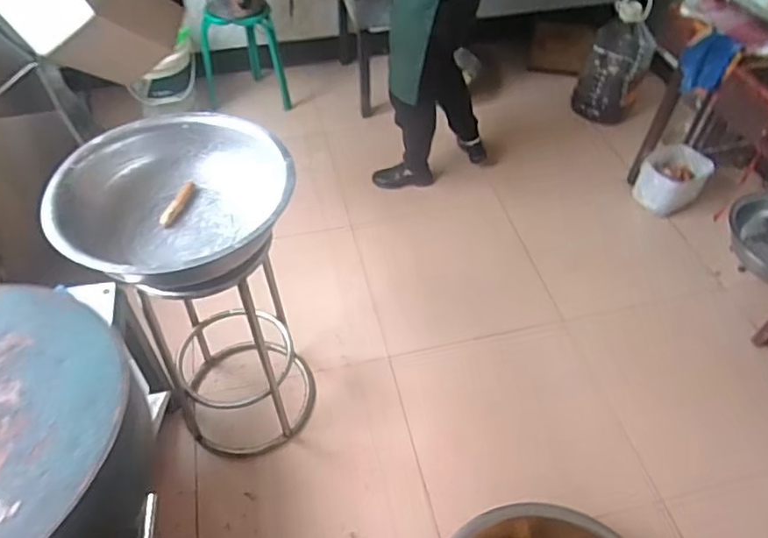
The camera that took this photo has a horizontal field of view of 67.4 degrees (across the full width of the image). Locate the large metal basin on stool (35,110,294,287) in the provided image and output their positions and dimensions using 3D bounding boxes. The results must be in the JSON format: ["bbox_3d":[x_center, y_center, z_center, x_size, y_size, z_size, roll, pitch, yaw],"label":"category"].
[{"bbox_3d":[-0.392,-0.122,1.125,0.412,0.167,0.396,0,49,0],"label":"large metal basin on stool"}]

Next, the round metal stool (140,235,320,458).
[{"bbox_3d":[-0.375,0.155,1.427,0.382,0.627,0.323,-6,49,-5],"label":"round metal stool"}]

